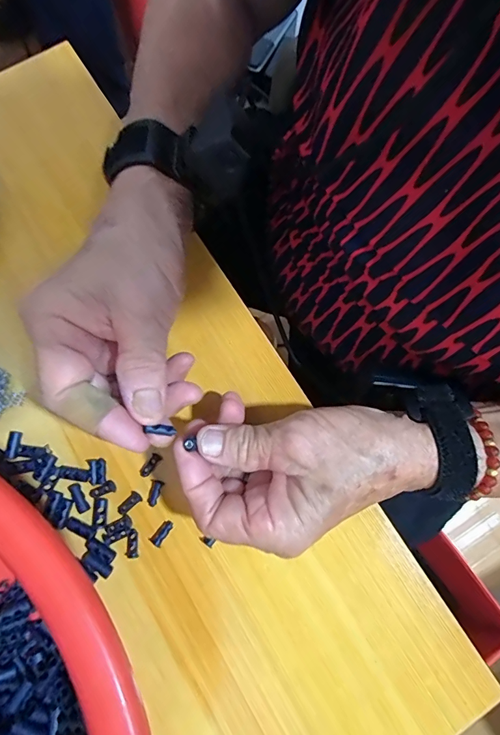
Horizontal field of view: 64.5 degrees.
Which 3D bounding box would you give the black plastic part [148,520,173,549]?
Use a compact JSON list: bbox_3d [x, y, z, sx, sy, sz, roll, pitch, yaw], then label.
[{"bbox_3d":[-0.058,0.108,0.258,0.009,0.004,0.017,31,76,6],"label":"black plastic part"}]

